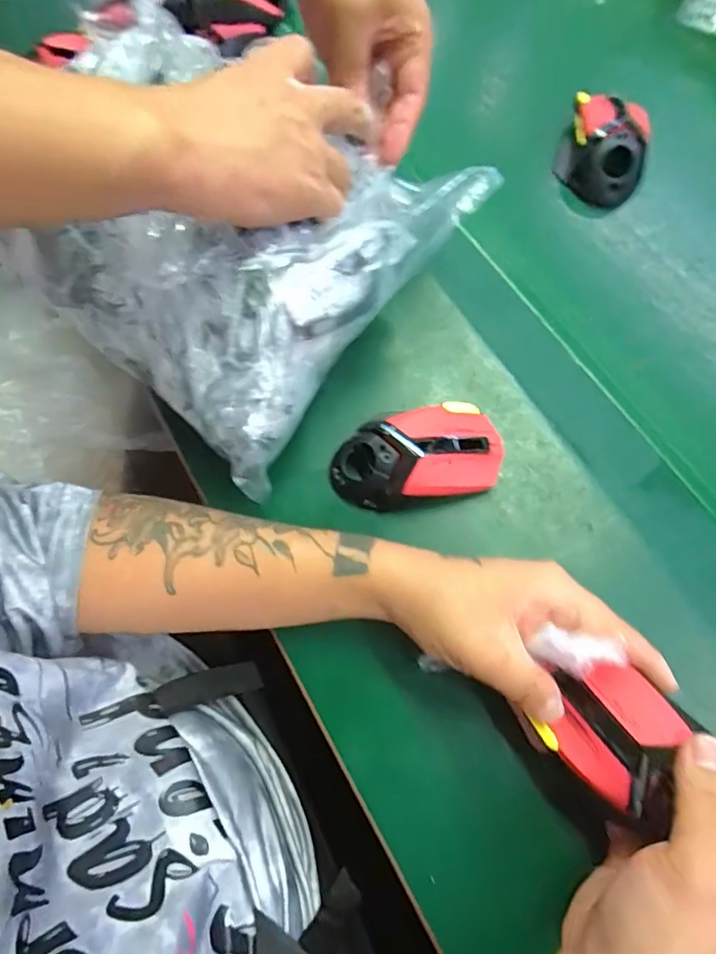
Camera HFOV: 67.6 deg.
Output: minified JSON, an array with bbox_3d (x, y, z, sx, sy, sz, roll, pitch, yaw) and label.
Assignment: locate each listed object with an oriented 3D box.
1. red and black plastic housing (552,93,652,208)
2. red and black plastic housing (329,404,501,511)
[{"bbox_3d":[0.215,-0.287,0.464,0.077,0.040,0.092,22,72,10],"label":"red and black plastic housing"},{"bbox_3d":[0.040,-0.011,0.378,0.122,0.035,0.062,-13,70,-2],"label":"red and black plastic housing"}]

